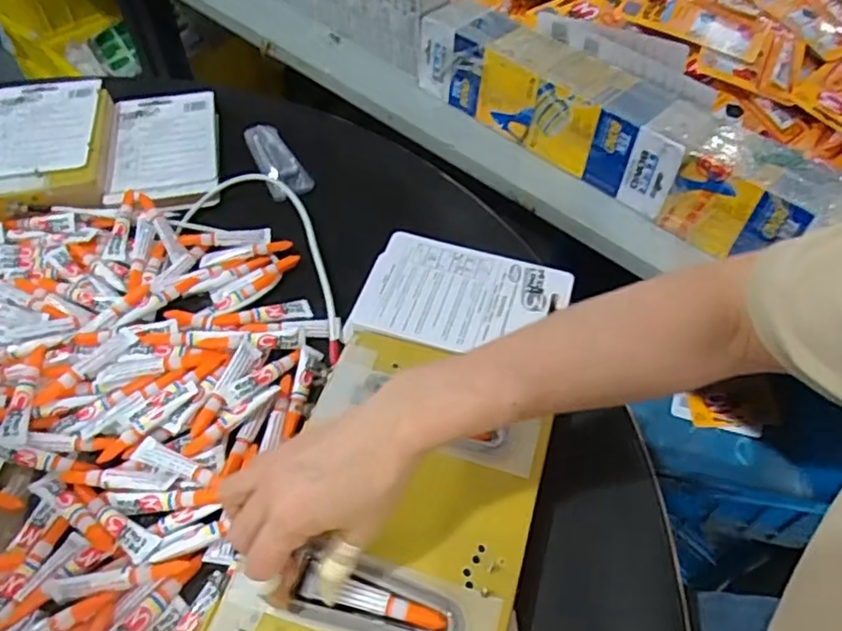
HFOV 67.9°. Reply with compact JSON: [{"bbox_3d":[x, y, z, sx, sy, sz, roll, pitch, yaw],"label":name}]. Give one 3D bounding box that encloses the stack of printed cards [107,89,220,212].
[{"bbox_3d":[-0.279,-0.187,0.679,0.109,0.011,0.186,-10,53,-9],"label":"stack of printed cards"}]

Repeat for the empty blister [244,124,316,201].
[{"bbox_3d":[-0.154,-0.170,0.668,0.045,0.017,0.124,-21,56,-17],"label":"empty blister"}]

